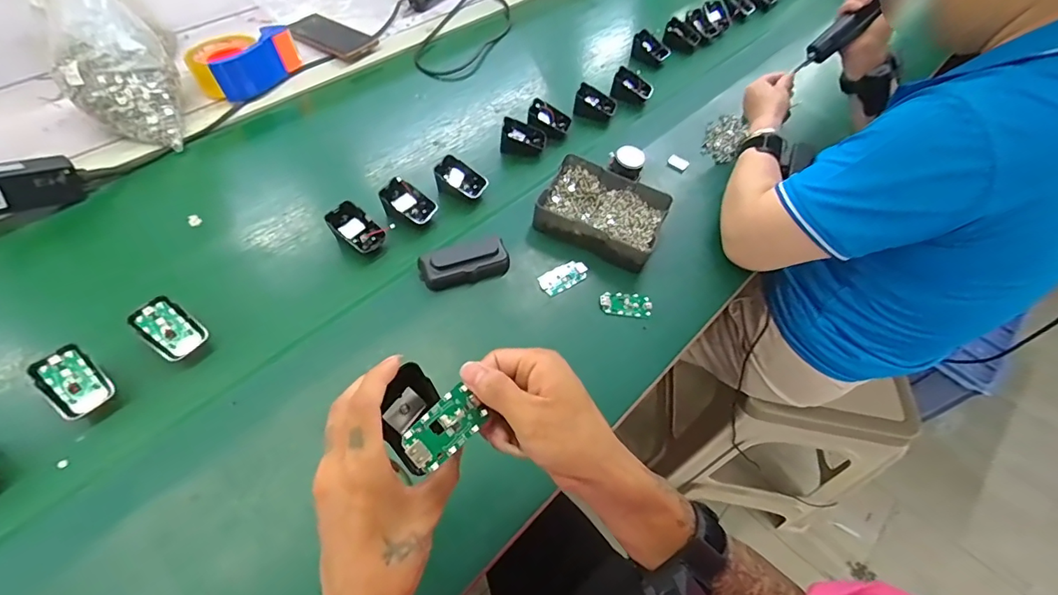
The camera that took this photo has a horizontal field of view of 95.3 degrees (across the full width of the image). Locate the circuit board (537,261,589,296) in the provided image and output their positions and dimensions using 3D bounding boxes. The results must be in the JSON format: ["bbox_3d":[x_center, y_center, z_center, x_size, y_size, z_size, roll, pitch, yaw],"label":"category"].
[{"bbox_3d":[0.045,-0.027,0.611,0.066,0.007,0.035,-33,65,-24],"label":"circuit board"}]

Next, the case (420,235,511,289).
[{"bbox_3d":[-0.077,-0.041,0.592,0.110,0.035,0.050,-21,60,-18],"label":"case"}]

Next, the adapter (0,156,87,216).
[{"bbox_3d":[-0.602,-0.129,0.568,0.033,0.051,0.113,39,44,21],"label":"adapter"}]

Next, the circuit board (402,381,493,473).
[{"bbox_3d":[-0.053,0.083,0.307,0.031,0.005,0.059,51,44,0],"label":"circuit board"}]

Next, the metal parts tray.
[{"bbox_3d":[0.102,-0.119,0.652,0.156,0.045,0.128,24,57,11],"label":"metal parts tray"}]

